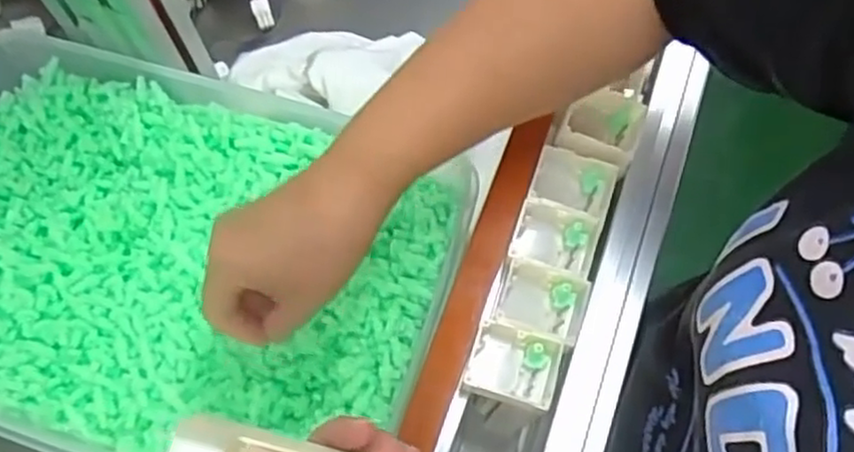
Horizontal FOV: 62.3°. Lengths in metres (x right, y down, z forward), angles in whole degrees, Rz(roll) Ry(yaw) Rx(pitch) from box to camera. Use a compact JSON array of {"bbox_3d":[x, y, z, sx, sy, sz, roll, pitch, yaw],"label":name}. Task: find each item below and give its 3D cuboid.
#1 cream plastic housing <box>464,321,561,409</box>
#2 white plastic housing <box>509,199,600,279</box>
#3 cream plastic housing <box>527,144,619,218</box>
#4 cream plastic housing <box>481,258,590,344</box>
[{"bbox_3d":[0.045,0.073,0.368,0.043,0.027,0.038,18,68,8],"label":"cream plastic housing"},{"bbox_3d":[0.068,0.010,0.387,0.042,0.026,0.036,14,68,7],"label":"white plastic housing"},{"bbox_3d":[0.080,-0.020,0.399,0.043,0.025,0.037,22,69,10],"label":"cream plastic housing"},{"bbox_3d":[0.058,0.043,0.374,0.048,0.028,0.037,18,68,8],"label":"cream plastic housing"}]

